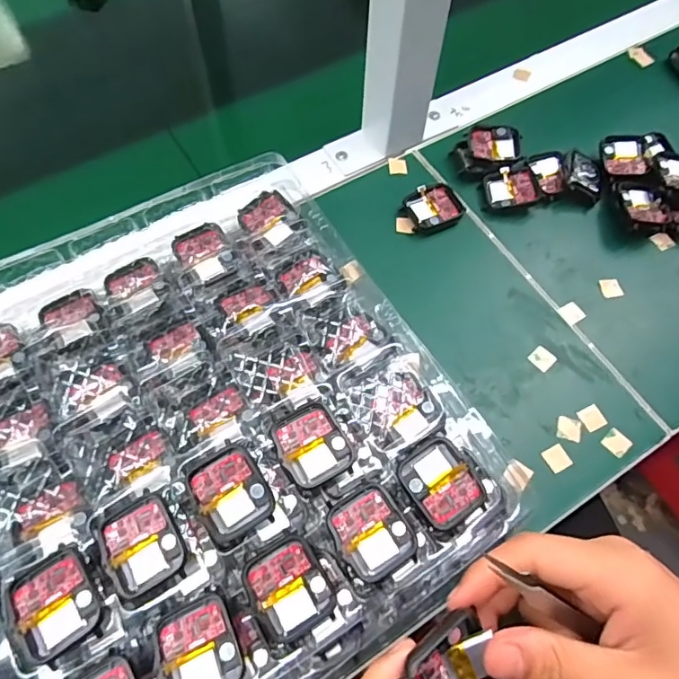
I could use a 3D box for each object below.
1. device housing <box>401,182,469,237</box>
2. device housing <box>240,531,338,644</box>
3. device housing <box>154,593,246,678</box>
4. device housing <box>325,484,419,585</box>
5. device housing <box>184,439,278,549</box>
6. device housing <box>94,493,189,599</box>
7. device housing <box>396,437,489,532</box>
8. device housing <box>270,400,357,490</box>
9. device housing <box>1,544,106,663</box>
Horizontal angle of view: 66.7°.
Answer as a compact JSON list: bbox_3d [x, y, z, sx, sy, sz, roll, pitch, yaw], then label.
[{"bbox_3d":[0.077,-0.107,0.417,0.048,0.013,0.036,-26,67,-13],"label":"device housing"},{"bbox_3d":[-0.024,0.125,0.261,0.036,0.007,0.042,-28,68,-14],"label":"device housing"},{"bbox_3d":[-0.067,0.149,0.247,0.036,0.007,0.043,-21,66,-11],"label":"device housing"},{"bbox_3d":[0.017,0.101,0.272,0.036,0.007,0.044,-29,68,-14],"label":"device housing"},{"bbox_3d":[-0.058,0.082,0.276,0.038,0.011,0.047,-25,85,-9],"label":"device housing"},{"bbox_3d":[-0.101,0.104,0.265,0.038,0.013,0.043,-27,68,-13],"label":"device housing"},{"bbox_3d":[0.056,0.079,0.284,0.036,0.011,0.045,-27,68,-13],"label":"device housing"},{"bbox_3d":[-0.015,0.061,0.293,0.038,0.016,0.042,-22,67,-11],"label":"device housing"},{"bbox_3d":[-0.139,0.127,0.250,0.039,0.009,0.044,-34,69,-16],"label":"device housing"}]

